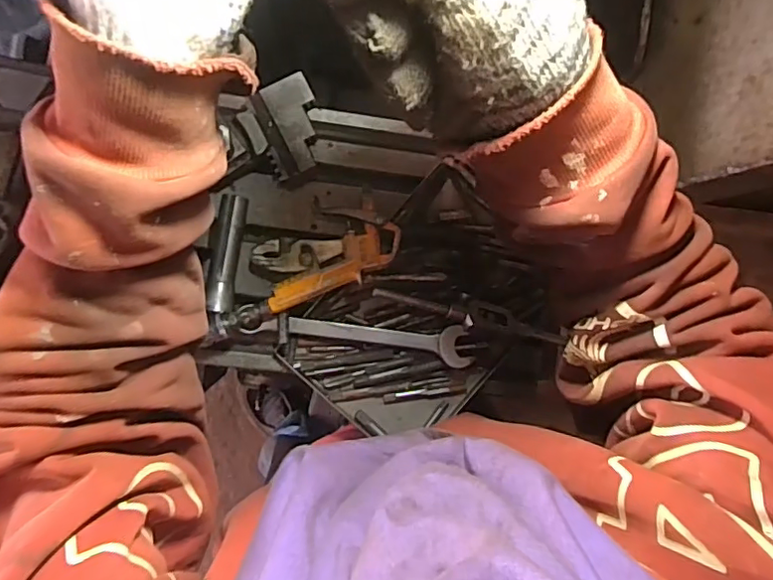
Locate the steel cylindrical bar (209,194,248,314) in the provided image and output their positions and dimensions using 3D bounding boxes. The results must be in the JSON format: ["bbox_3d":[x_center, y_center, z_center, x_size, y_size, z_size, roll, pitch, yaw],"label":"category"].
[{"bbox_3d":[-0.143,-0.033,0.502,0.022,0.019,0.103,8,90,-6],"label":"steel cylindrical bar"}]

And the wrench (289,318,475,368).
[{"bbox_3d":[-0.004,0.043,0.505,0.163,0.015,0.034,7,91,-6],"label":"wrench"}]

